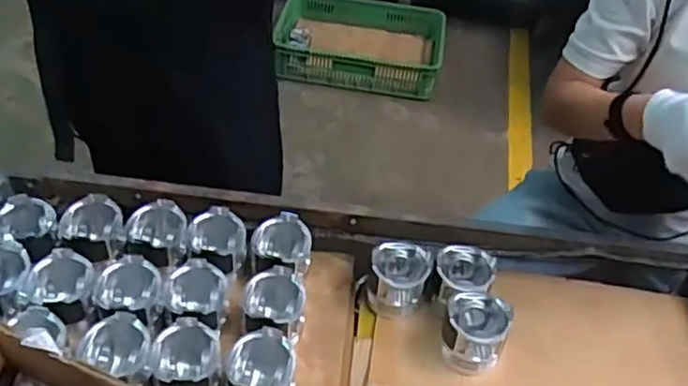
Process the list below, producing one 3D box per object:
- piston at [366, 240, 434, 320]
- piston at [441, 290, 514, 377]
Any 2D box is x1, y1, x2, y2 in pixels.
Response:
[{"bbox_3d":[0.077,0.126,0.932,0.080,0.083,0.081,4,44,-4],"label":"piston"},{"bbox_3d":[0.172,0.186,0.866,0.084,0.075,0.083,16,45,9],"label":"piston"}]

